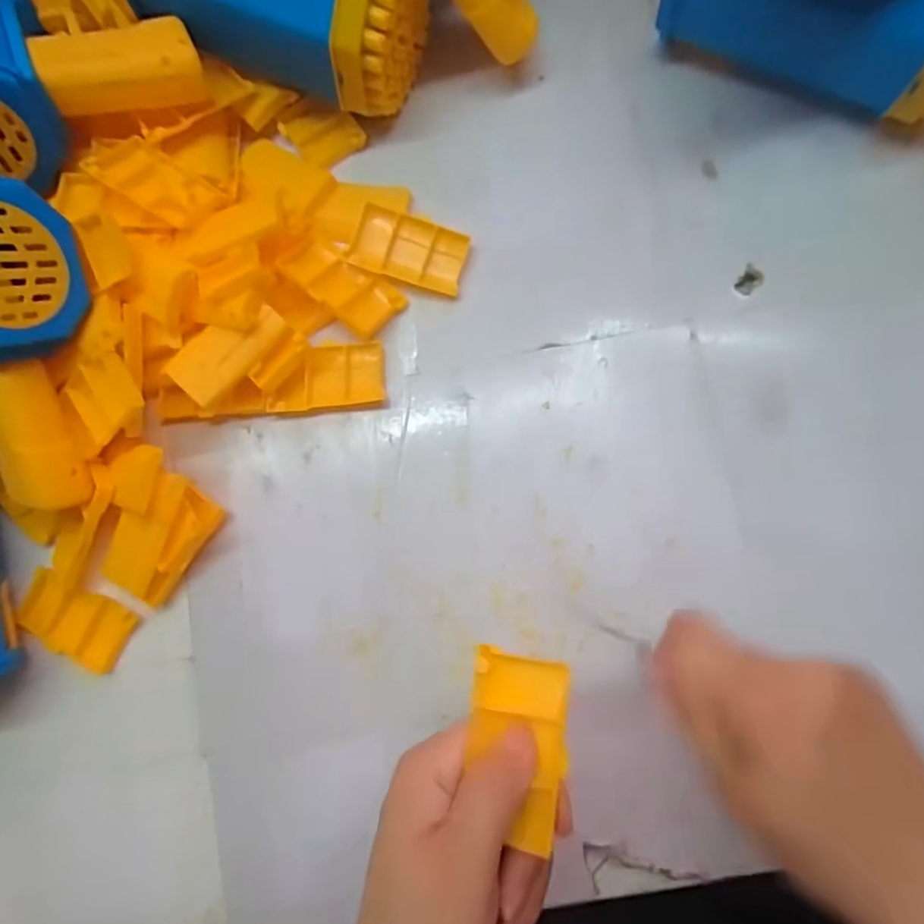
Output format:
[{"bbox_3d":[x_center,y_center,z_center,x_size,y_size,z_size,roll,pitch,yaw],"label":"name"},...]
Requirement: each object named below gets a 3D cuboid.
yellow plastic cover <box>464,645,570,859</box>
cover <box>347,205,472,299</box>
[{"bbox_3d":[0.020,0.101,0.209,0.035,0.004,0.062,3,71,7],"label":"yellow plastic cover"},{"bbox_3d":[-0.028,-0.116,0.322,0.060,0.016,0.034,17,85,8],"label":"cover"}]

